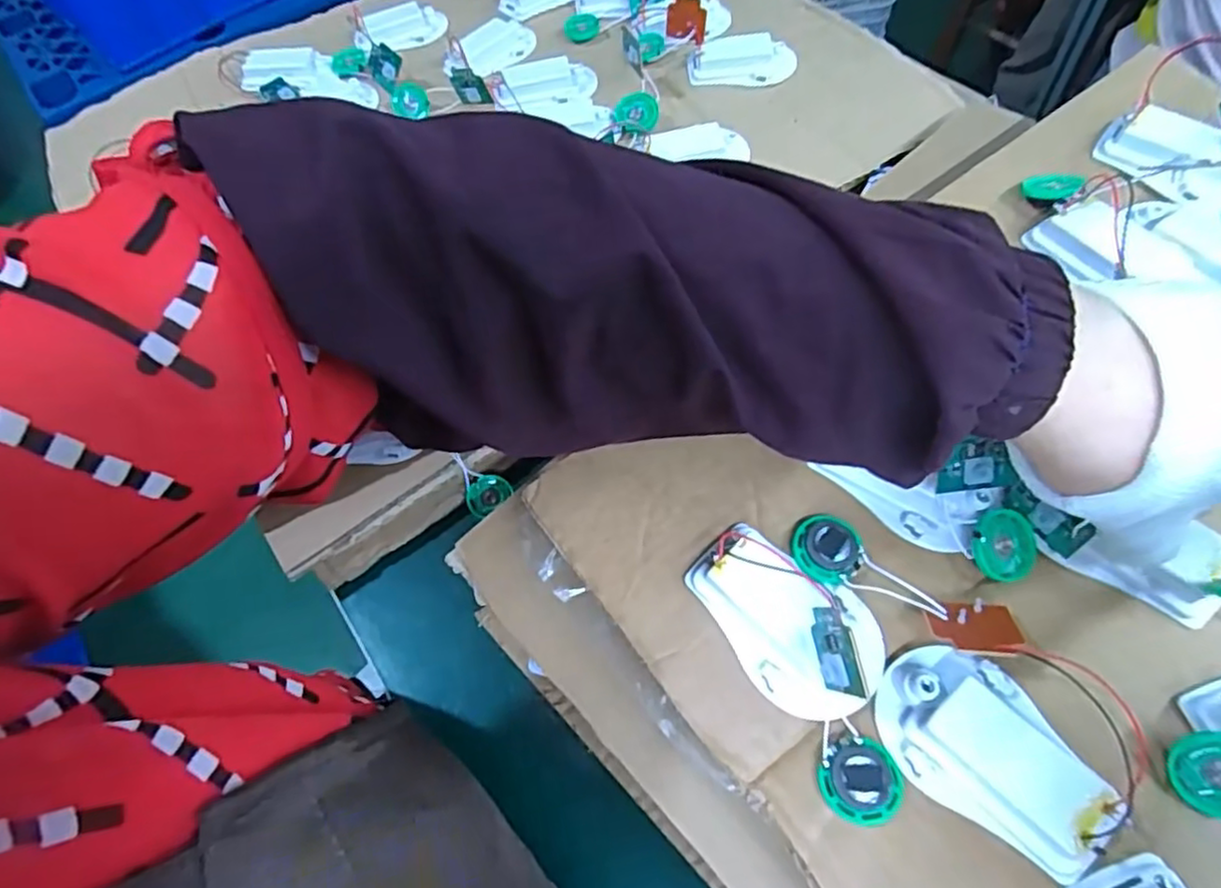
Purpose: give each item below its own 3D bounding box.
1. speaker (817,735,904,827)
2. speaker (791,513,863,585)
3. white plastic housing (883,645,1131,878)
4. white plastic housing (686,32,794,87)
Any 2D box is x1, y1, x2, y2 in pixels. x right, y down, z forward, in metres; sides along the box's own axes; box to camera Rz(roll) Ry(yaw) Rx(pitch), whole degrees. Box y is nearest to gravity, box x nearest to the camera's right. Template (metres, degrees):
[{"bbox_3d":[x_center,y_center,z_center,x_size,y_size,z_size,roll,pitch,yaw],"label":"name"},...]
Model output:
[{"bbox_3d":[0.090,0.121,0.243,0.028,0.010,0.027,-10,66,-3],"label":"speaker"},{"bbox_3d":[0.089,0.042,0.278,0.027,0.007,0.030,7,66,4],"label":"speaker"},{"bbox_3d":[0.134,0.106,0.236,0.050,0.022,0.074,-42,71,-16],"label":"white plastic housing"},{"bbox_3d":[0.101,-0.290,0.514,0.079,0.021,0.031,-1,66,1],"label":"white plastic housing"}]

